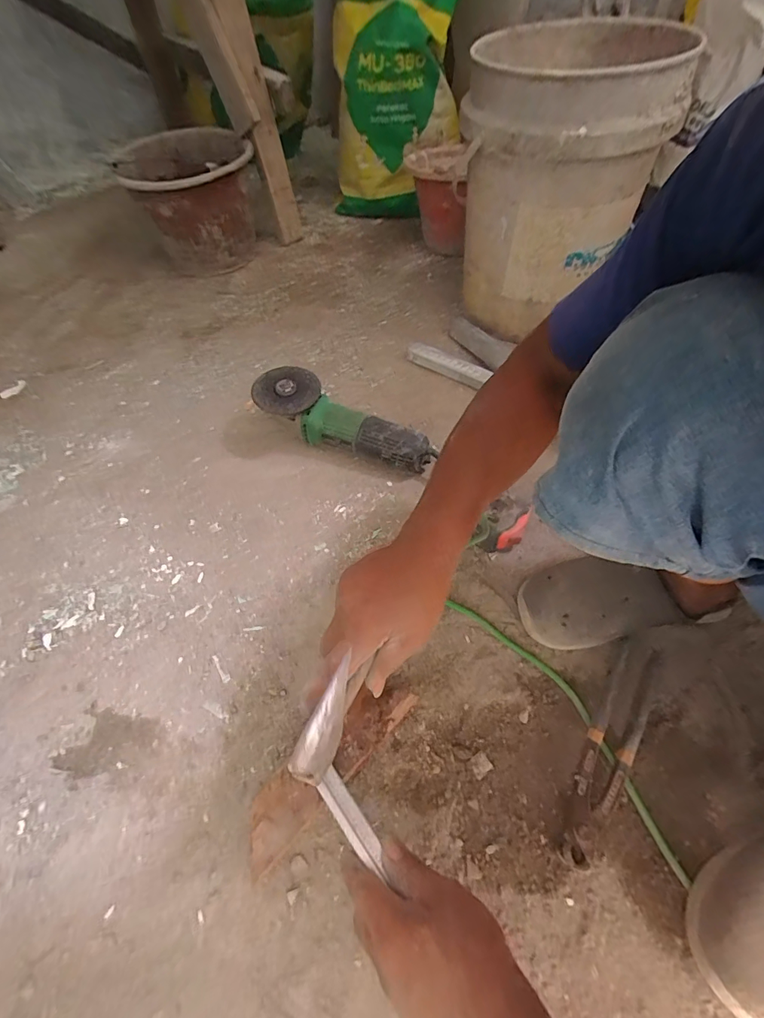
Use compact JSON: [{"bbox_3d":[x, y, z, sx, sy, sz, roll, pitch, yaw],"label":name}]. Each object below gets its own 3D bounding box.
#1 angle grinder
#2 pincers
[{"bbox_3d":[-0.058,-0.119,0.637,0.269,0.090,0.092,24,57,15],"label":"angle grinder"},{"bbox_3d":[0.228,0.233,0.430,0.046,0.023,0.225,29,59,19],"label":"pincers"}]

